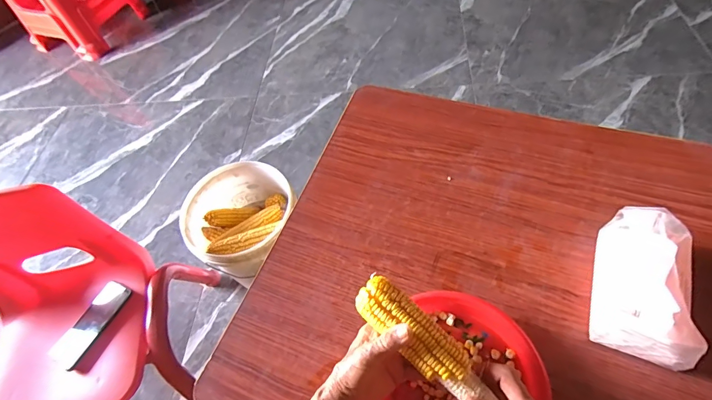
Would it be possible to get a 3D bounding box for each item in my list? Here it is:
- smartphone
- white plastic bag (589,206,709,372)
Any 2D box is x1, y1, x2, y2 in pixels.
[{"bbox_3d":[-0.475,0.218,0.685,0.067,0.006,0.150,18,62,18],"label":"smartphone"},{"bbox_3d":[0.340,0.093,0.443,0.087,0.094,0.165,16,60,16],"label":"white plastic bag"}]

